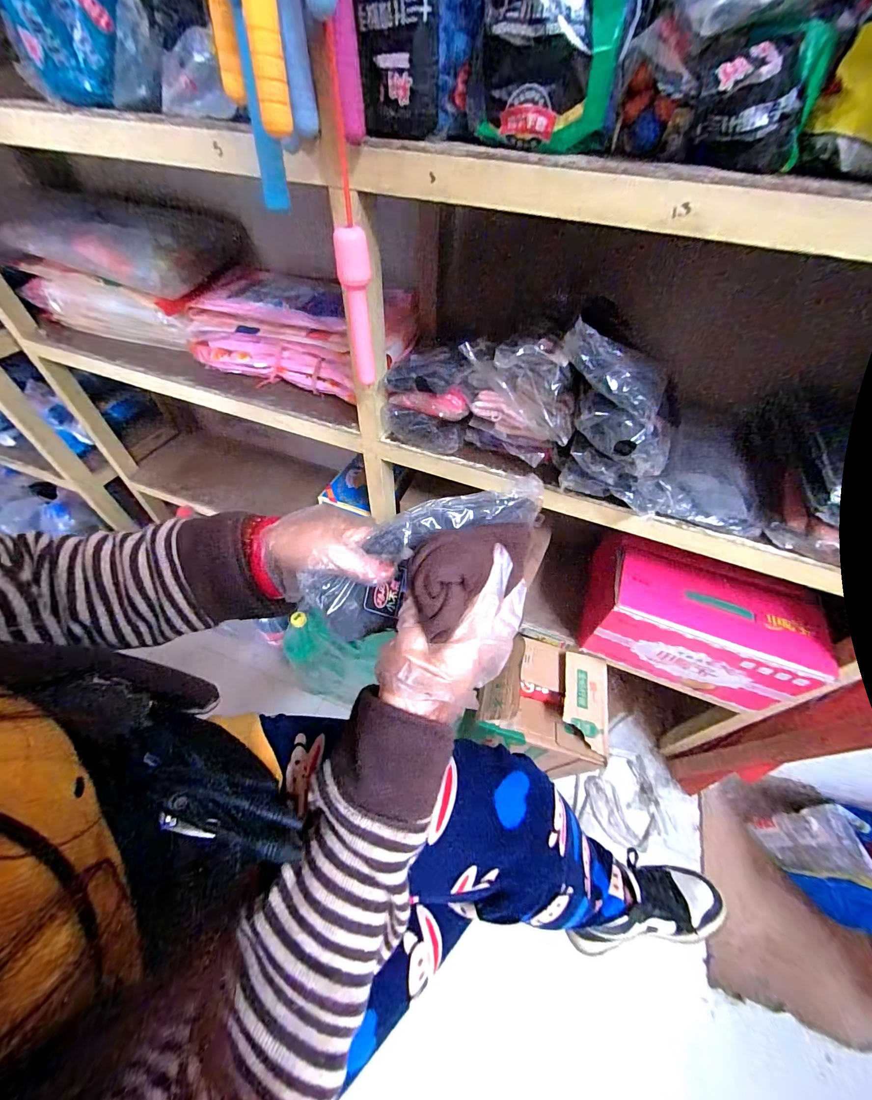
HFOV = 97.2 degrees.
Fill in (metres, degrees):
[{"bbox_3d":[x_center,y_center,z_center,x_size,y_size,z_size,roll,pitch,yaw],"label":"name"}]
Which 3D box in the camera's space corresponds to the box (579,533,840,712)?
[{"bbox_3d":[0.431,0.122,0.653,0.310,0.179,0.146,20,53,12],"label":"box"}]

